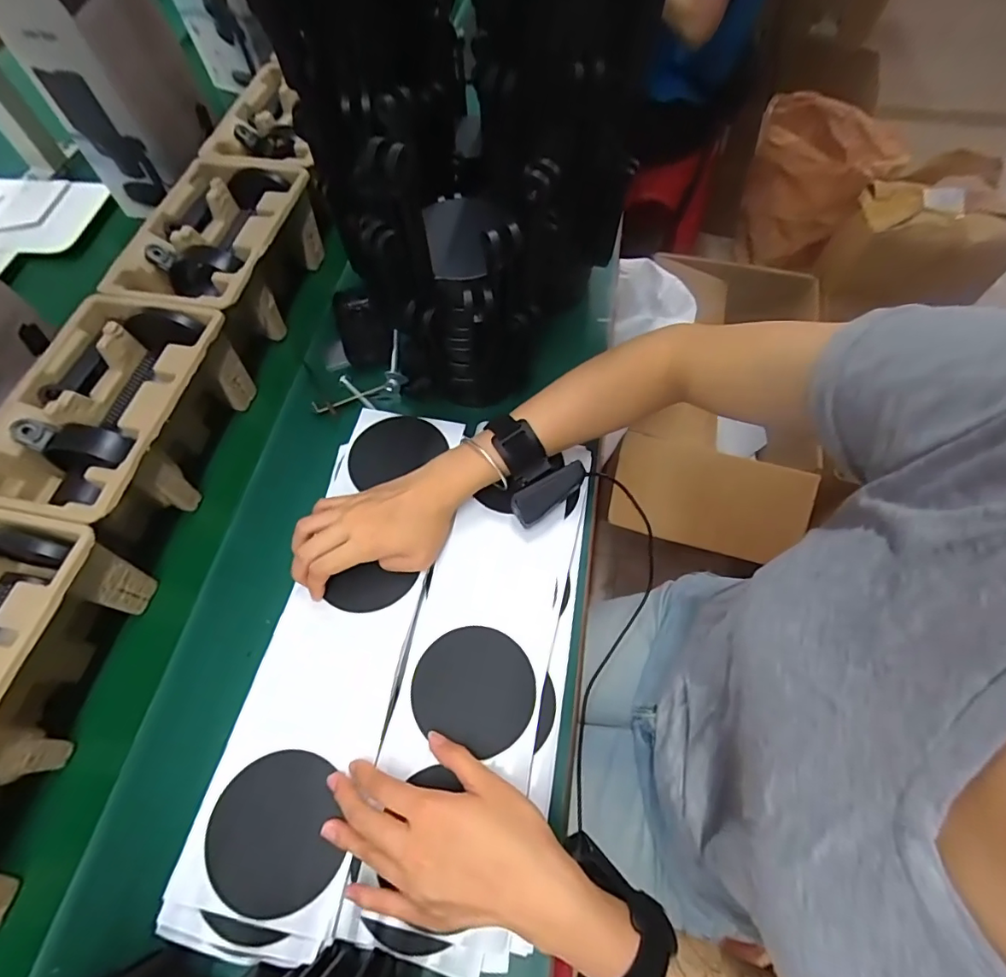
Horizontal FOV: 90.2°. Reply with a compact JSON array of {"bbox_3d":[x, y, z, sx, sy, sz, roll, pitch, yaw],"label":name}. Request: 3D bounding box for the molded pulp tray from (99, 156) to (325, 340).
[{"bbox_3d":[-0.318,-0.264,0.579,0.146,0.095,0.225,11,62,7],"label":"molded pulp tray"}]

